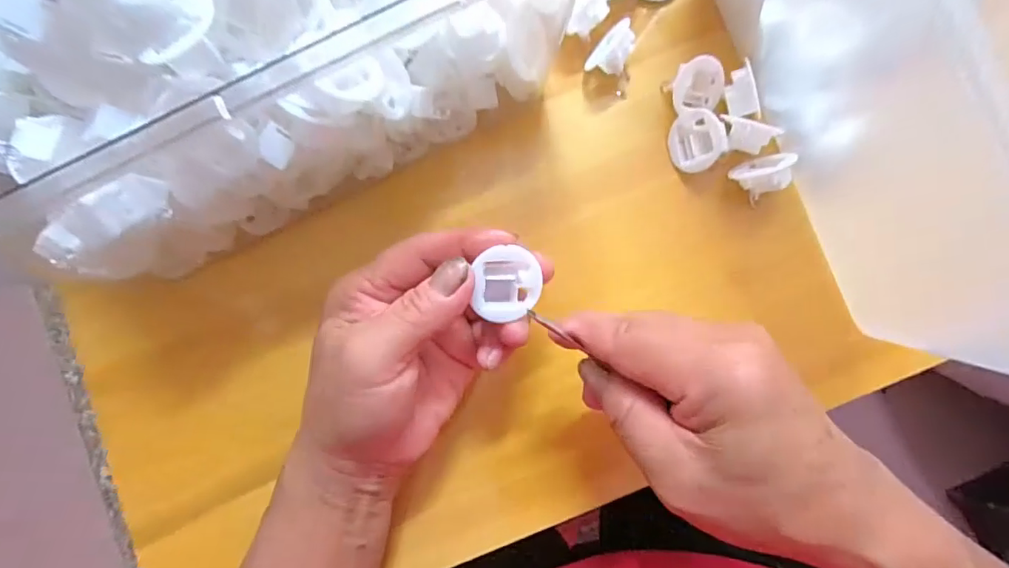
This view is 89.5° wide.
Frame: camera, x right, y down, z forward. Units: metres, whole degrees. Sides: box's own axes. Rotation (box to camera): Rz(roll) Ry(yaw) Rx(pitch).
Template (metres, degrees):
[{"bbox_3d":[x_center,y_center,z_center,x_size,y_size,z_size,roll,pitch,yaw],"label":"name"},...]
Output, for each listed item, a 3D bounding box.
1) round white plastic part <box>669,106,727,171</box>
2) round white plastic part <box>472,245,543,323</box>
[{"bbox_3d":[0.106,-0.079,0.280,0.009,0.031,0.033,-16,82,-36],"label":"round white plastic part"},{"bbox_3d":[0.001,0.000,0.219,0.028,0.008,0.029,-10,105,-16],"label":"round white plastic part"}]

